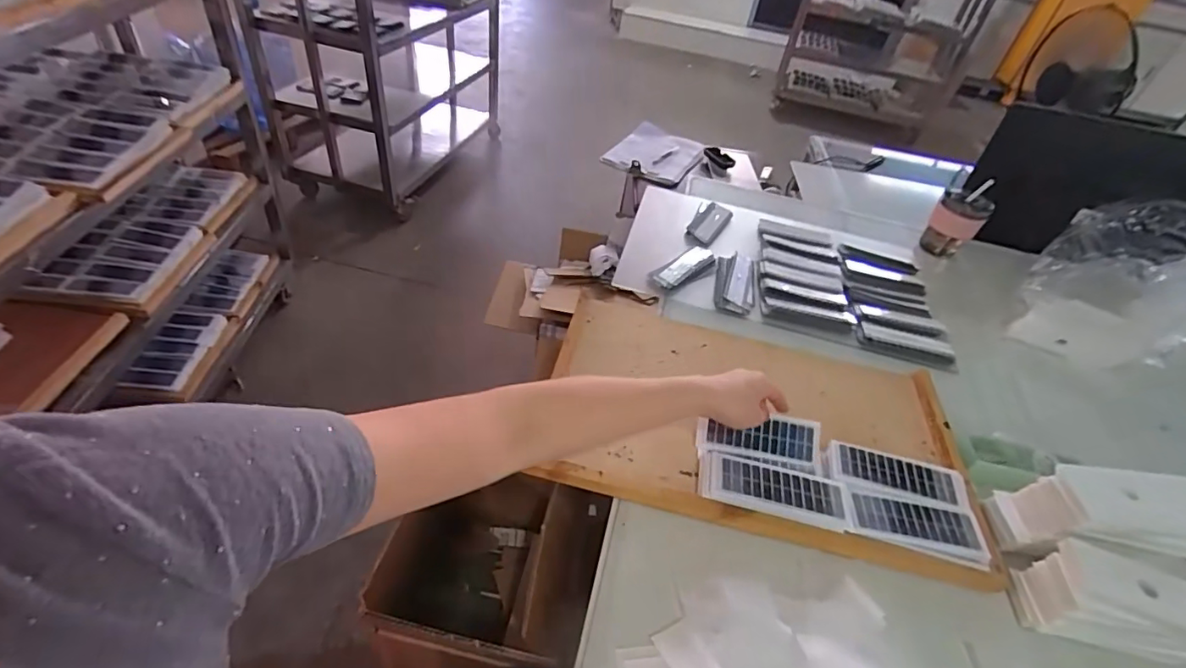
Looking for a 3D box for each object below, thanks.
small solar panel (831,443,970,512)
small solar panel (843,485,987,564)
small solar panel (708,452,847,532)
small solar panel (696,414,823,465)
[{"bbox_3d":[0.341,0.158,0.596,0.139,0.005,0.052,12,46,4],"label":"small solar panel"},{"bbox_3d":[0.334,0.195,0.558,0.136,0.008,0.051,12,46,4],"label":"small solar panel"},{"bbox_3d":[0.191,0.162,0.556,0.142,0.010,0.055,13,42,3],"label":"small solar panel"},{"bbox_3d":[0.192,0.117,0.618,0.142,0.012,0.051,10,69,-5],"label":"small solar panel"}]

